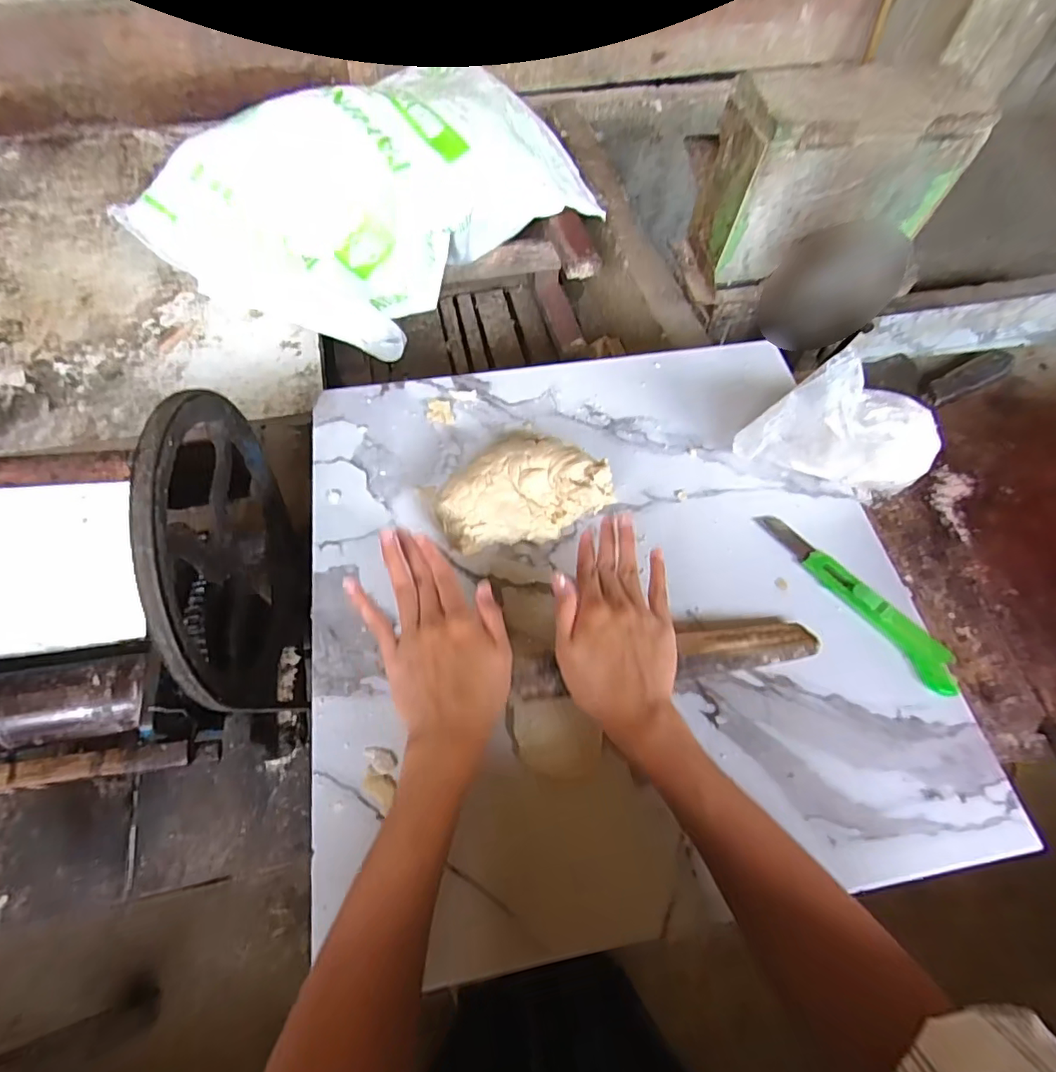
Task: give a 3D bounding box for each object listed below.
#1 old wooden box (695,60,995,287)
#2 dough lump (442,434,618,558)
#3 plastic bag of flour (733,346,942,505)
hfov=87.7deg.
[{"bbox_3d":[0.458,-0.551,0.839,0.356,0.218,0.148,-8,63,-9],"label":"old wooden box"},{"bbox_3d":[-0.005,-0.037,0.470,0.147,0.068,0.084,-6,63,-8],"label":"dough lump"},{"bbox_3d":[0.276,-0.086,0.473,0.163,0.120,0.069,-4,63,-7],"label":"plastic bag of flour"}]

